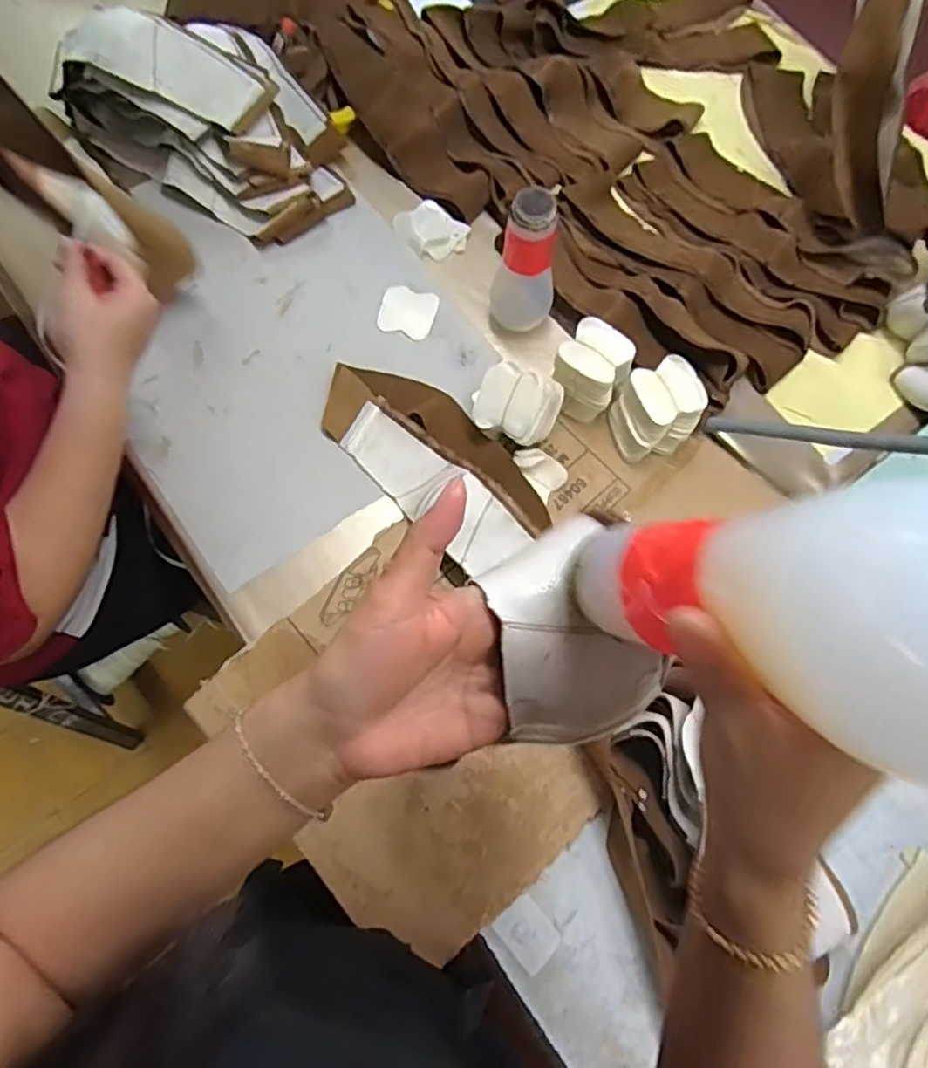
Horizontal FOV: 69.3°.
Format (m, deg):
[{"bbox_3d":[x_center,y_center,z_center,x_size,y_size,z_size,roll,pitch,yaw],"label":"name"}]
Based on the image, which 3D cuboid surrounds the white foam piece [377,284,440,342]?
[{"bbox_3d":[-0.067,-0.265,0.803,0.064,0.007,0.063,16,73,4],"label":"white foam piece"}]

